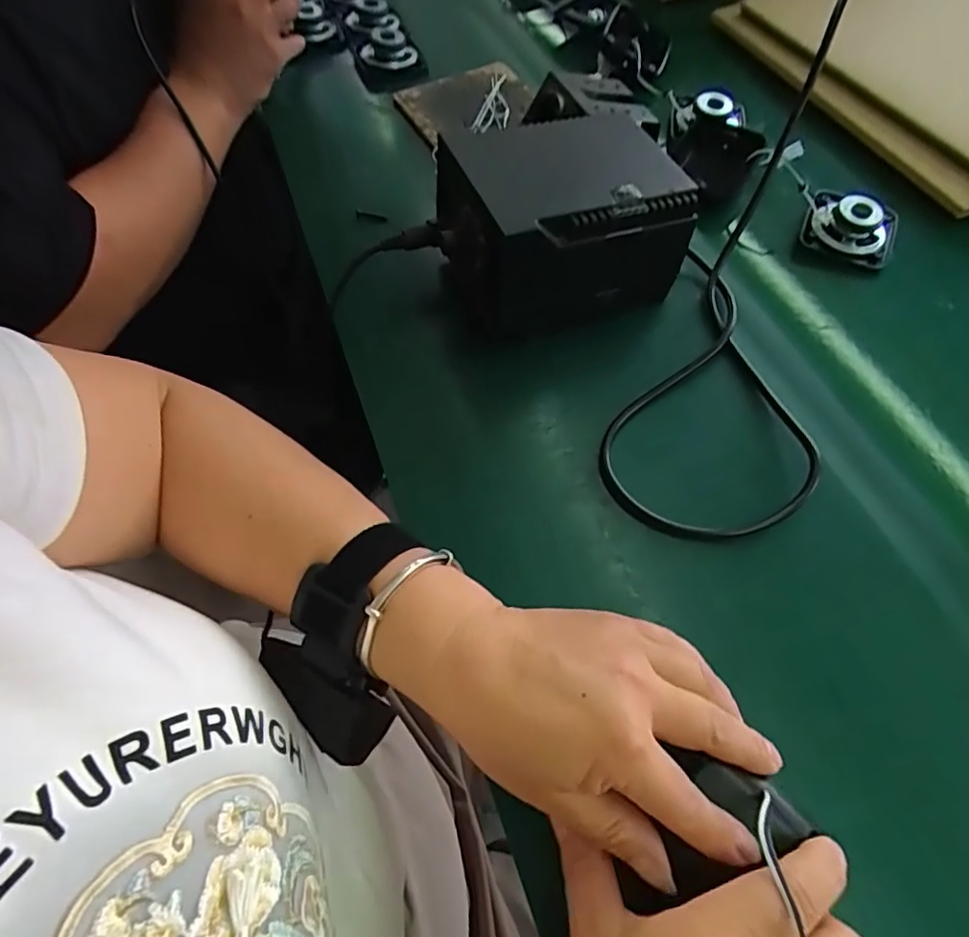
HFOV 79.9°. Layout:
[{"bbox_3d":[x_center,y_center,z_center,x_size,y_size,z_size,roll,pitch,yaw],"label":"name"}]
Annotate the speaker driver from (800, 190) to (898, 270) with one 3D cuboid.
[{"bbox_3d":[0.287,-0.193,0.447,0.066,0.034,0.060,21,62,14],"label":"speaker driver"}]

